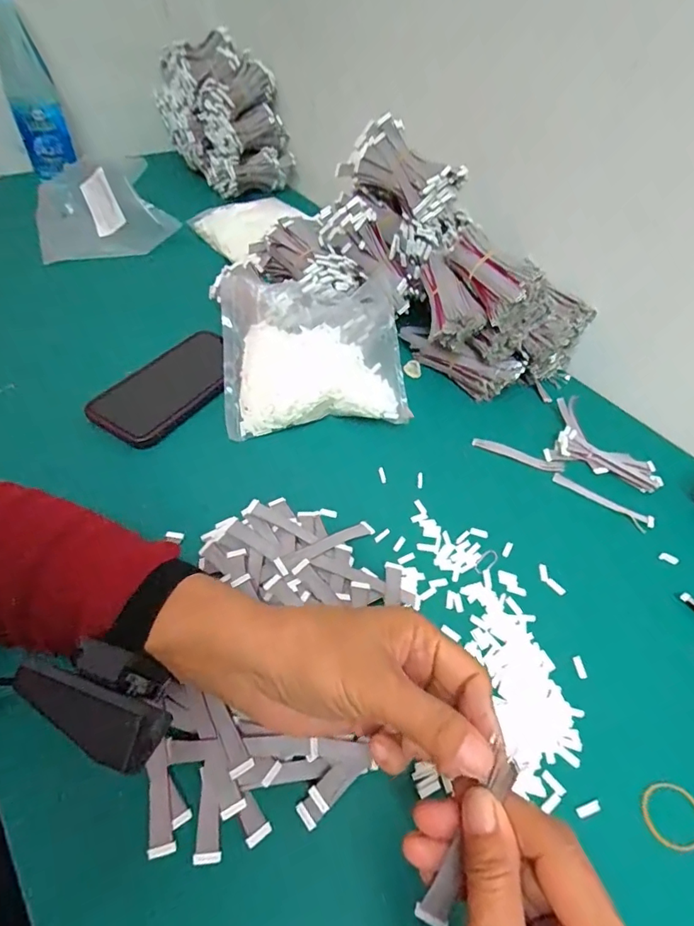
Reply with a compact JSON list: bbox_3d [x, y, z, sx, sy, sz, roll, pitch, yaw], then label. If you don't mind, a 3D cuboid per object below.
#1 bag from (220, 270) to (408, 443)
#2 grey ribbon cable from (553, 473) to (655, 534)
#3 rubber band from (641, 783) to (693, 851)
[{"bbox_3d":[-0.035,-0.113,0.468,0.168,0.050,0.173,-4,72,-7],"label":"bag"},{"bbox_3d":[0.227,0.034,0.432,0.088,0.004,0.018,32,54,19],"label":"grey ribbon cable"},{"bbox_3d":[0.191,0.207,0.283,0.035,0.005,0.033,-1,53,1],"label":"rubber band"}]

